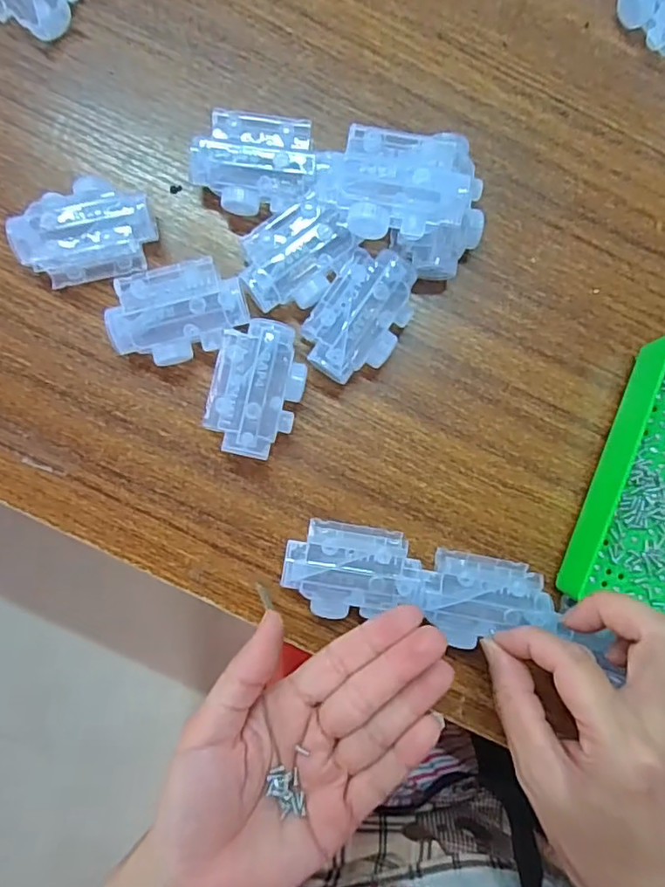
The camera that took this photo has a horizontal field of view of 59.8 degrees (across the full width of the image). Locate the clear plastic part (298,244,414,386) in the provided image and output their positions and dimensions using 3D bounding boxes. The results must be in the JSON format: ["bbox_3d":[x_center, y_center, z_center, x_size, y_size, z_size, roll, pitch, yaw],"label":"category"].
[{"bbox_3d":[0.016,-0.066,0.306,0.043,0.030,0.070,32,87,-1],"label":"clear plastic part"}]

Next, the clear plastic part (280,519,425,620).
[{"bbox_3d":[0.011,0.067,0.302,0.070,0.029,0.046,7,88,-2],"label":"clear plastic part"}]

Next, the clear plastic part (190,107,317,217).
[{"bbox_3d":[-0.041,-0.144,0.304,0.062,0.029,0.043,9,88,-2],"label":"clear plastic part"}]

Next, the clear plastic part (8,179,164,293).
[{"bbox_3d":[-0.128,-0.111,0.301,0.067,0.025,0.046,-14,89,-3],"label":"clear plastic part"}]

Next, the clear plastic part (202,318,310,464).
[{"bbox_3d":[-0.038,-0.028,0.302,0.044,0.030,0.070,11,88,-2],"label":"clear plastic part"}]

